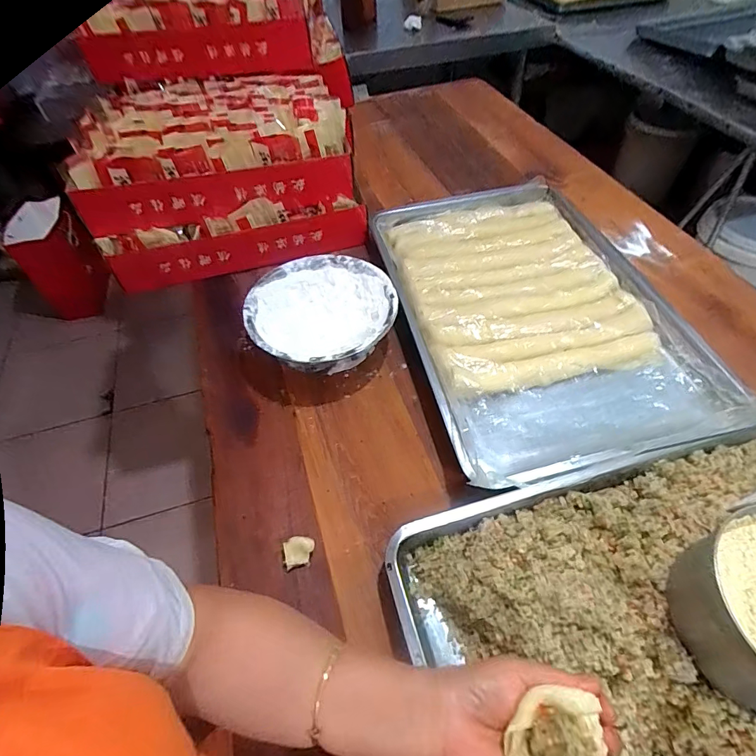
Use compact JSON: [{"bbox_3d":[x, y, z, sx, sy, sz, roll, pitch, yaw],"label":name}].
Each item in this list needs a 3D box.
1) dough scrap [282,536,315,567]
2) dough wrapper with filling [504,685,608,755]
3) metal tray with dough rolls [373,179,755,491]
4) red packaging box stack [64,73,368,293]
[{"bbox_3d":[-0.089,0.199,0.485,0.033,0.022,0.026,-9,55,-4],"label":"dough scrap"},{"bbox_3d":[0.114,0.237,0.274,0.050,0.020,0.065,23,59,18],"label":"dough wrapper with filling"},{"bbox_3d":[0.251,-0.133,0.689,0.432,0.060,0.593,-13,55,-6],"label":"metal tray with dough rolls"},{"bbox_3d":[-0.303,-0.410,0.838,0.469,0.194,0.373,-13,55,-7],"label":"red packaging box stack"}]

